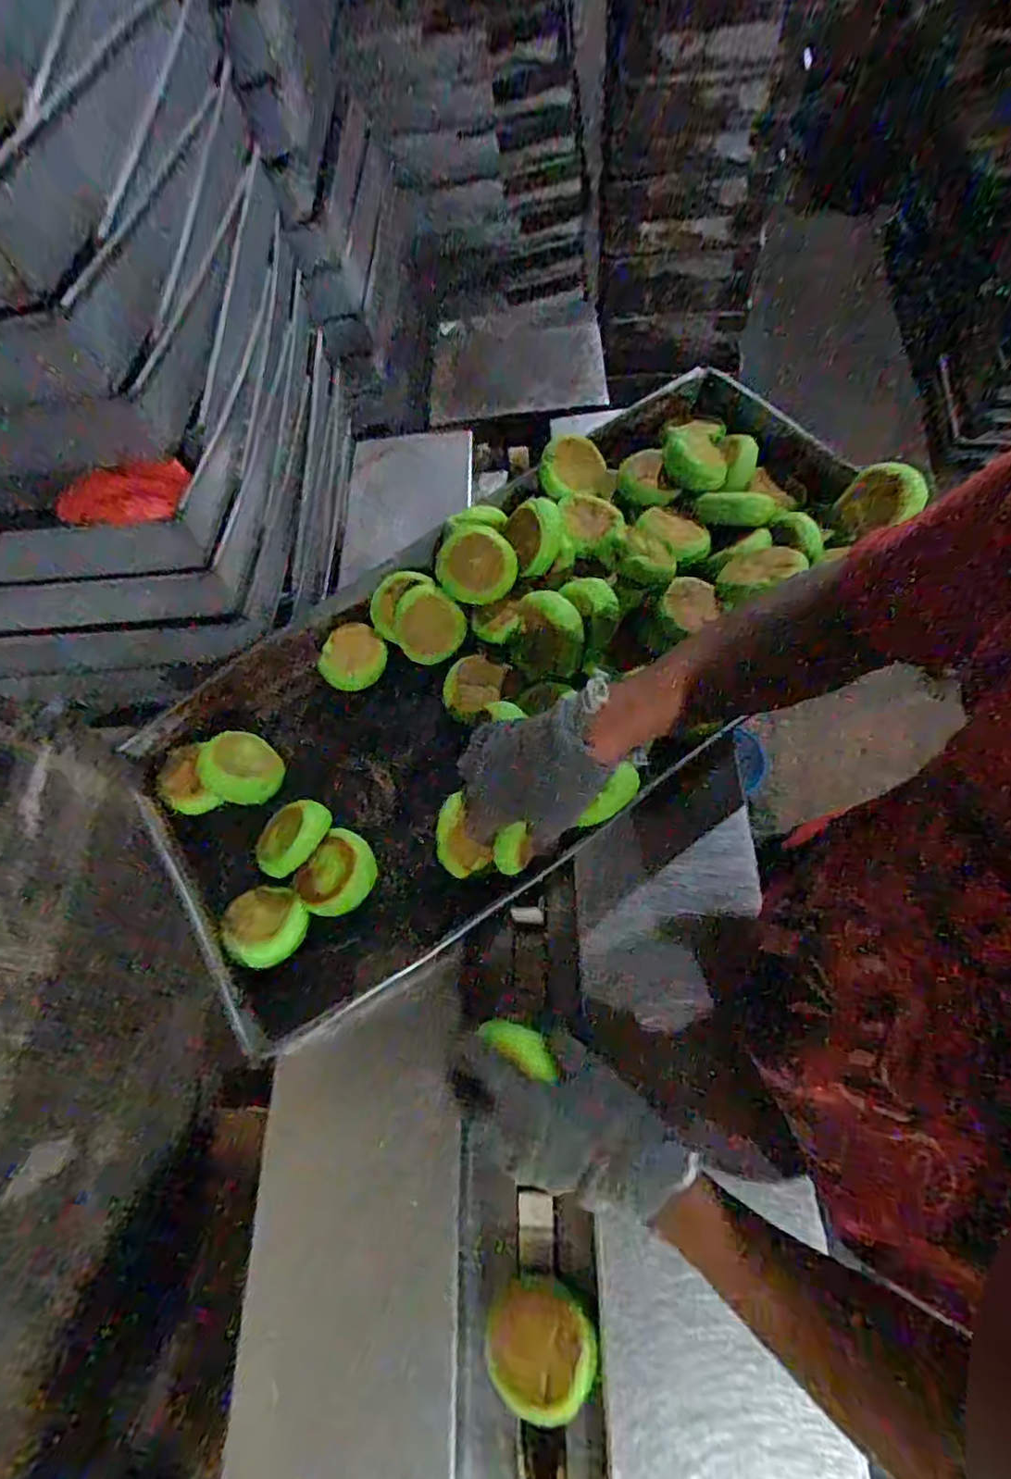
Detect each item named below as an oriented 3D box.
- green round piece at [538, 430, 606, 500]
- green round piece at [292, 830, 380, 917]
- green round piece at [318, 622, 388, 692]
[{"bbox_3d":[0.079,-0.316,0.722,0.076,0.044,0.071,0,61,1],"label":"green round piece"},{"bbox_3d":[-0.161,0.133,0.605,0.063,0.038,0.077,34,67,18],"label":"green round piece"},{"bbox_3d":[-0.170,-0.089,0.701,0.072,0.031,0.078,0,61,1],"label":"green round piece"}]

